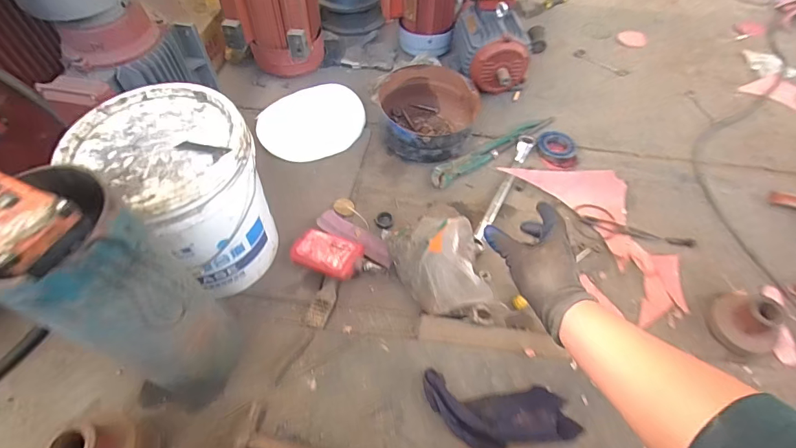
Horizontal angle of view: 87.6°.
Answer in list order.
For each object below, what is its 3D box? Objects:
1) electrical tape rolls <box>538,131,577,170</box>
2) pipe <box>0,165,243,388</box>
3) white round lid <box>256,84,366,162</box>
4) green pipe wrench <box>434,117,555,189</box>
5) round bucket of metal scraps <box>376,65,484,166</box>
[{"bbox_3d":[0.410,-0.186,1.070,0.097,0.036,0.119,-1,56,-1],"label":"electrical tape rolls"},{"bbox_3d":[-0.357,0.129,0.596,0.126,0.431,0.129,11,56,7],"label":"pipe"},{"bbox_3d":[-0.232,-0.279,1.123,0.280,0.018,0.258,0,56,0],"label":"white round lid"},{"bbox_3d":[0.255,-0.200,1.076,0.416,0.033,0.061,-30,61,-19],"label":"green pipe wrench"},{"bbox_3d":[0.082,-0.279,1.064,0.238,0.109,0.246,0,56,0],"label":"round bucket of metal scraps"}]

